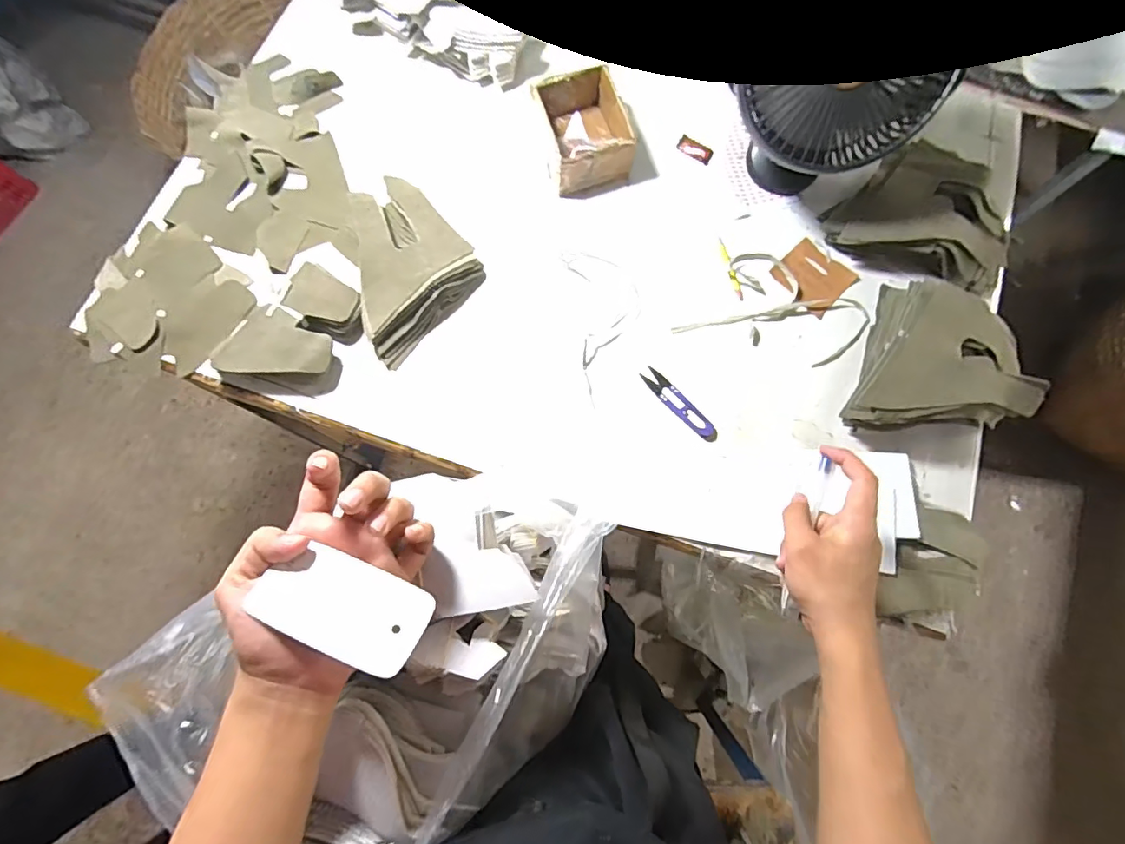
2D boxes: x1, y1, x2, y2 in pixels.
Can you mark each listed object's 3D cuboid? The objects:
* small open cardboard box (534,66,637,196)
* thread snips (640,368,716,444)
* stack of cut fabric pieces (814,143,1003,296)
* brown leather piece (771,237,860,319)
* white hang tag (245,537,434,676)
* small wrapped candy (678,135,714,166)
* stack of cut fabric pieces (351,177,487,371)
[{"bbox_3d":[0.025,-0.362,0.634,0.107,0.058,0.132,-17,76,-4],"label":"small open cardboard box"},{"bbox_3d":[0.133,-0.021,0.567,0.024,0.011,0.107,-43,79,-10],"label":"thread snips"},{"bbox_3d":[0.428,-0.237,0.592,0.212,0.069,0.123,18,76,5],"label":"stack of cut fabric pieces"},{"bbox_3d":[0.306,-0.176,0.613,0.077,0.011,0.082,-43,78,-13],"label":"brown leather piece"},{"bbox_3d":[-0.130,0.110,0.304,0.099,0.005,0.053,22,47,9],"label":"white hang tag"},{"bbox_3d":[0.175,-0.360,0.663,0.049,0.006,0.027,34,78,9],"label":"small wrapped candy"},{"bbox_3d":[-0.199,-0.185,0.592,0.161,0.042,0.188,-41,79,-10],"label":"stack of cut fabric pieces"}]

